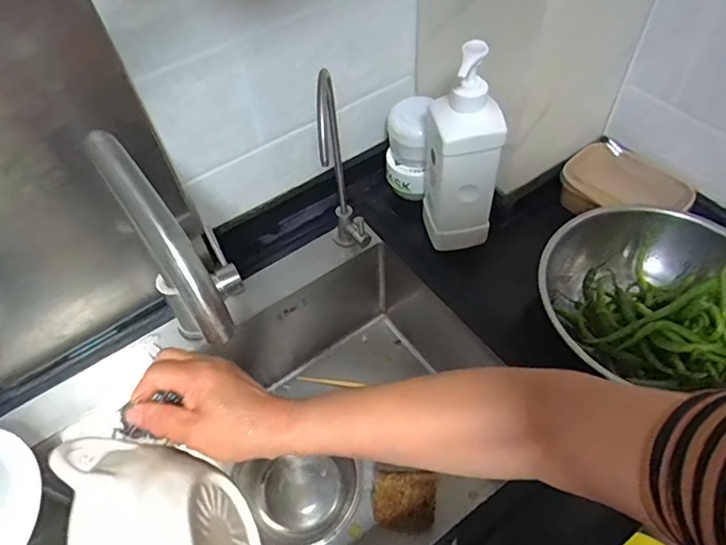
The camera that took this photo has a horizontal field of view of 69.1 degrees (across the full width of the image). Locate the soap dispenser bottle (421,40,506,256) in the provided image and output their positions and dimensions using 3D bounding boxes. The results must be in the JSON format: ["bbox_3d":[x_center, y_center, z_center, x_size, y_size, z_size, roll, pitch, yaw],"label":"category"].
[{"bbox_3d":[0.122,-0.146,0.641,0.089,0.267,0.079,5,53,8],"label":"soap dispenser bottle"}]

